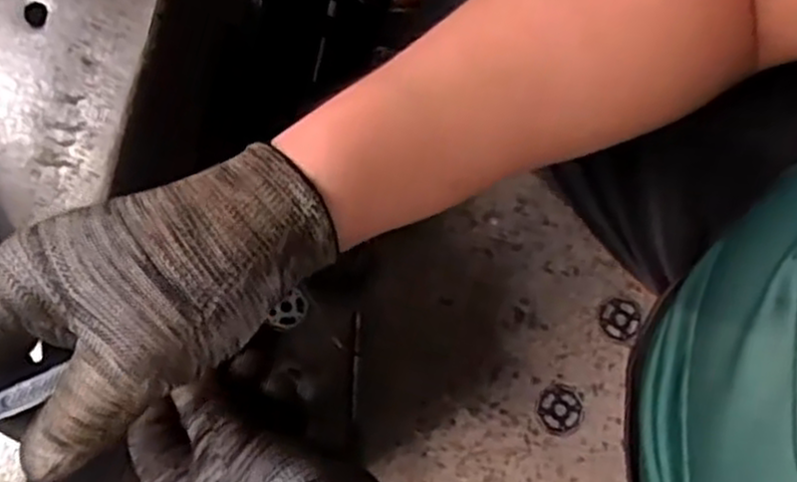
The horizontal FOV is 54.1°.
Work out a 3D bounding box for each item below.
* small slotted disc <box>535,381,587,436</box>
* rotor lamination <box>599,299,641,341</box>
[{"bbox_3d":[0.167,0.174,0.805,0.049,0.004,0.052,0,76,-1],"label":"small slotted disc"},{"bbox_3d":[0.235,0.083,0.829,0.043,0.006,0.042,0,76,-1],"label":"rotor lamination"}]

